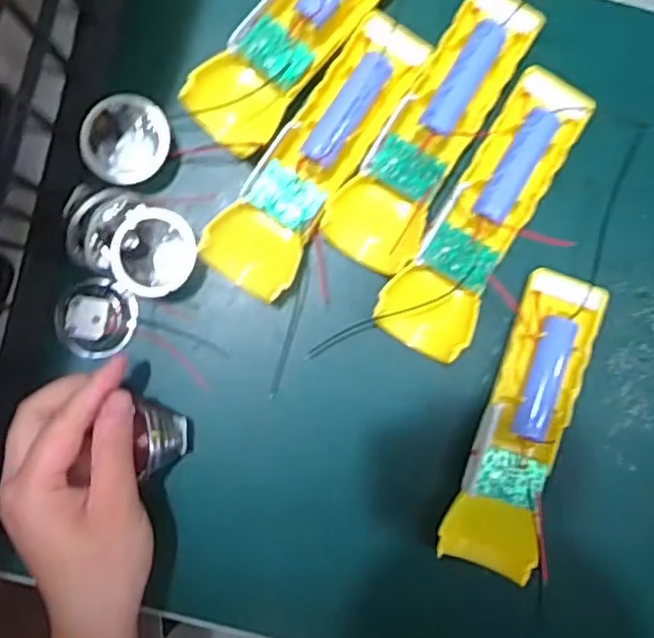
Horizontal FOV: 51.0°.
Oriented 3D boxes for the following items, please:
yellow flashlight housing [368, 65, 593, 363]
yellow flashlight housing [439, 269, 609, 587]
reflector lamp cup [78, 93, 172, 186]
[{"bbox_3d":[0.086,-0.058,0.372,0.050,0.022,0.165,29,89,0],"label":"yellow flashlight housing"},{"bbox_3d":[0.107,0.055,0.370,0.045,0.025,0.161,18,89,0],"label":"yellow flashlight housing"},{"bbox_3d":[-0.107,-0.095,0.363,0.044,0.025,0.044,0,89,-1],"label":"reflector lamp cup"}]

